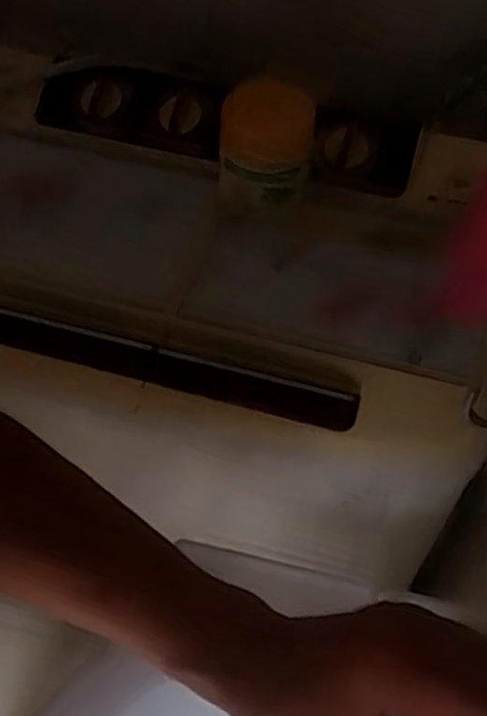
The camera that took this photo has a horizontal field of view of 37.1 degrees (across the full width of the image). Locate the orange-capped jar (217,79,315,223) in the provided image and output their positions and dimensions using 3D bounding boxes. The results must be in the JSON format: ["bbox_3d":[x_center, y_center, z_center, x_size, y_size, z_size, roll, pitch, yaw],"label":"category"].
[{"bbox_3d":[0.025,-0.253,0.891,0.111,0.153,0.118,4,48,-1],"label":"orange-capped jar"}]

